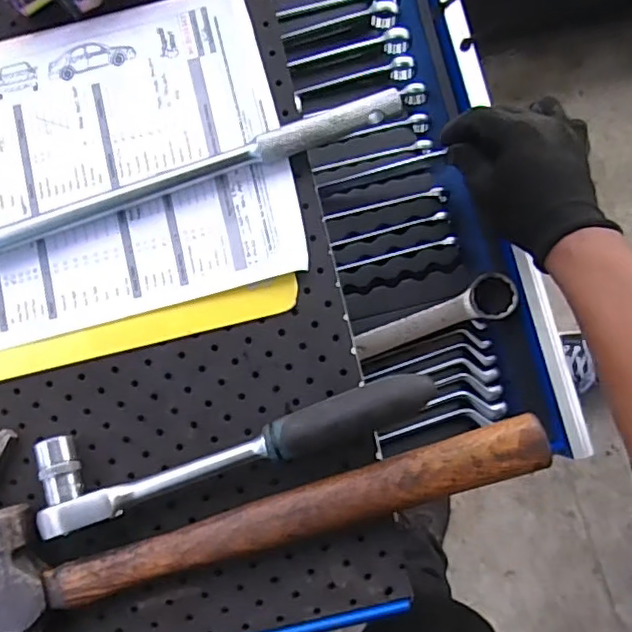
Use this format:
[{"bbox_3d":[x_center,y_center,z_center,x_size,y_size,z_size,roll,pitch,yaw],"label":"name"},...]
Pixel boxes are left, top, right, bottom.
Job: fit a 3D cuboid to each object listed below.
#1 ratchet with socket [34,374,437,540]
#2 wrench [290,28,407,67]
[{"bbox_3d":[-0.047,0.073,0.357,0.236,0.034,0.051,-15,81,2],"label":"ratchet with socket"},{"bbox_3d":[0.032,-0.253,0.565,0.116,0.015,0.021,-10,82,3],"label":"wrench"}]

